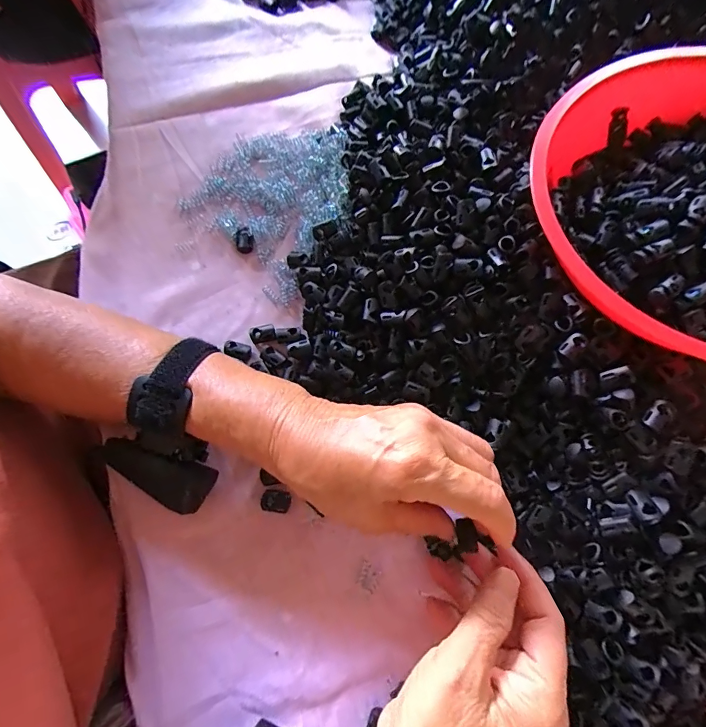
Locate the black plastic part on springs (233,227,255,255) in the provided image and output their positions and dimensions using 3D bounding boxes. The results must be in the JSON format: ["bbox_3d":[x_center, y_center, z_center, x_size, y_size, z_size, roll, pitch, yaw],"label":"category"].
[{"bbox_3d":[-0.091,-0.103,0.344,0.015,0.009,0.018,-16,74,-6],"label":"black plastic part on springs"}]

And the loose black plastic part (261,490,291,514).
[{"bbox_3d":[-0.054,0.097,0.289,0.020,0.004,0.014,6,73,1],"label":"loose black plastic part"}]

